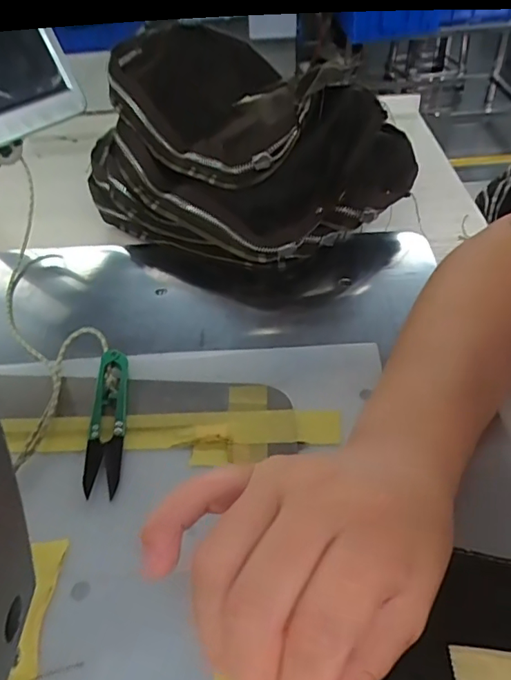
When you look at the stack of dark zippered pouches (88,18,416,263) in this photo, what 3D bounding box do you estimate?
[{"bbox_3d":[-0.017,-0.167,0.479,0.214,0.142,0.266,-29,49,-22],"label":"stack of dark zippered pouches"}]

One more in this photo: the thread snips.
[{"bbox_3d":[-0.093,0.048,0.326,0.021,0.010,0.103,-7,45,-1],"label":"thread snips"}]

